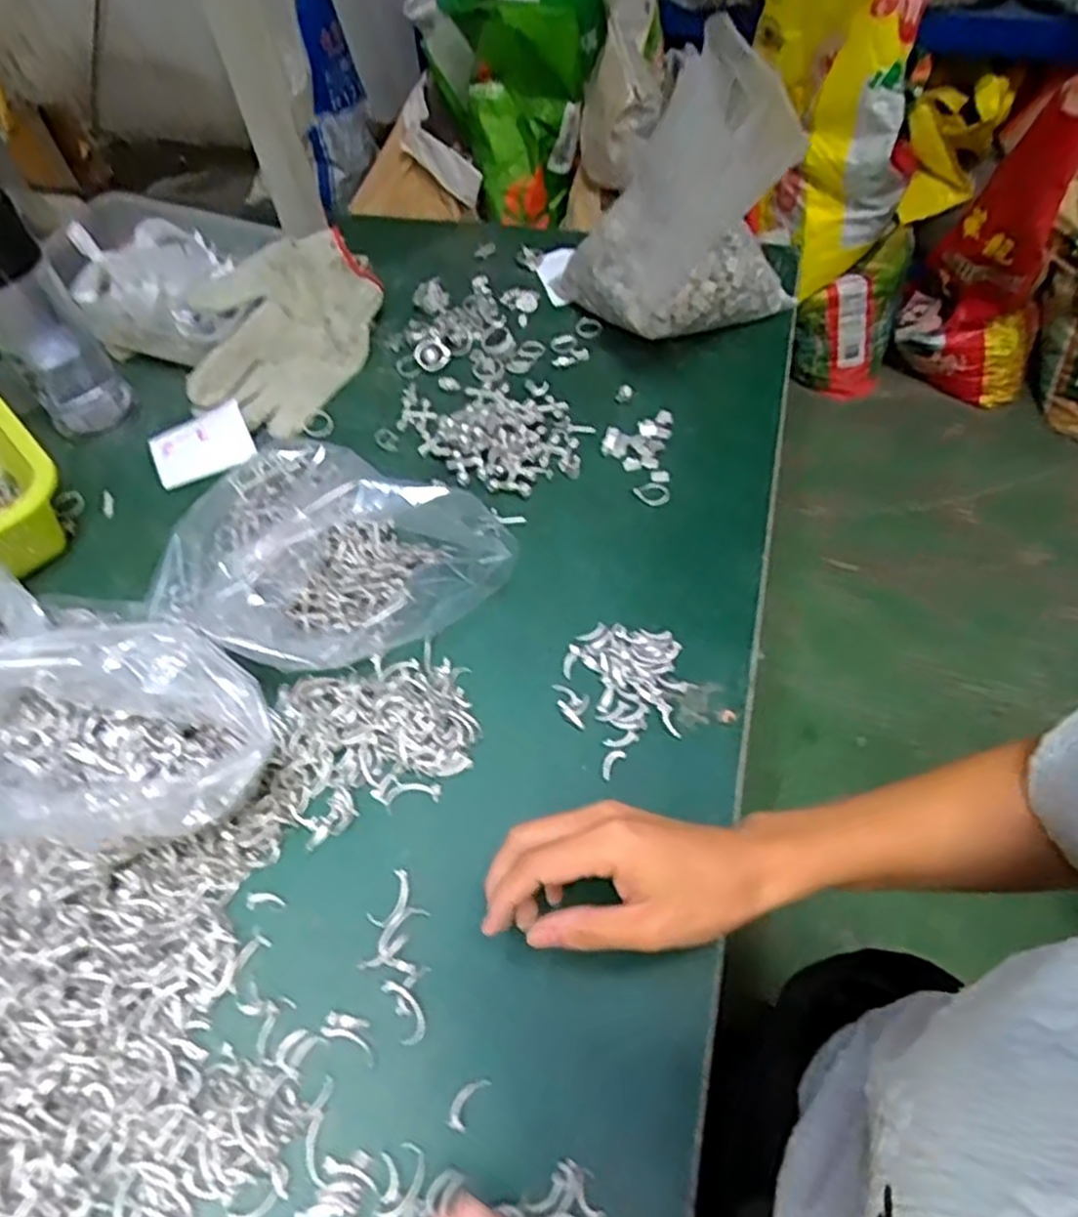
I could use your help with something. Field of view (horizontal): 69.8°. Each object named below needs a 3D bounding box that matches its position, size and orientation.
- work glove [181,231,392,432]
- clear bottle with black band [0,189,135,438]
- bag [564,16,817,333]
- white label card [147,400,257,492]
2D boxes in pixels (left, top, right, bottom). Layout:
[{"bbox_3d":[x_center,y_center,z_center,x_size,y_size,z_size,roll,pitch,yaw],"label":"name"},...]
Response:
[{"bbox_3d":[-0.221,-0.240,0.643,0.140,0.064,0.177,23,62,16],"label":"work glove"},{"bbox_3d":[-0.365,-0.206,0.560,0.064,0.174,0.061,-36,63,-19],"label":"clear bottle with black band"},{"bbox_3d":[0.112,-0.326,0.584,0.154,0.200,0.129,-25,60,-13],"label":"bag"},{"bbox_3d":[-0.267,-0.129,0.614,0.075,0.005,0.056,-25,71,-4],"label":"white label card"}]

